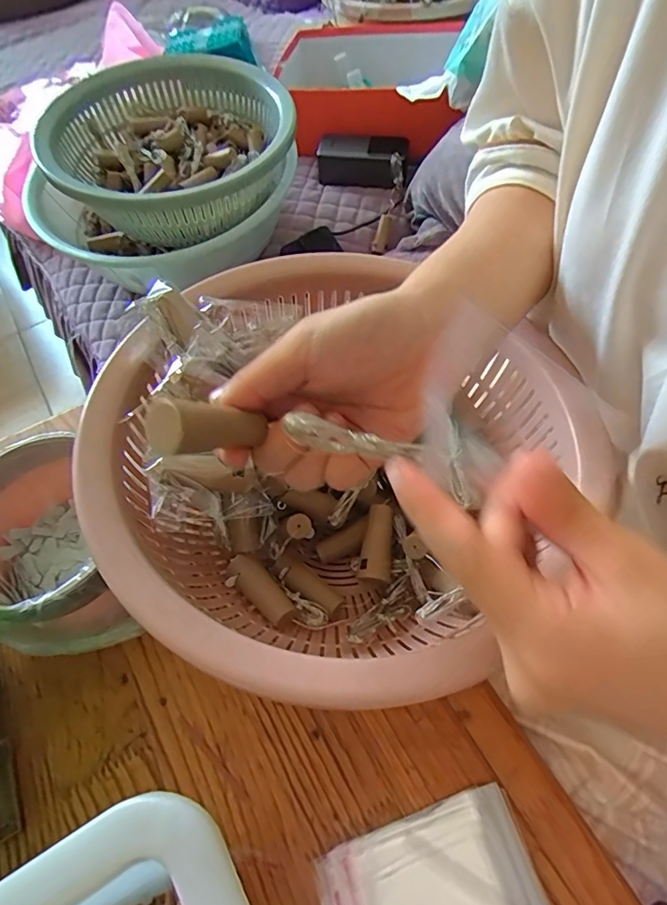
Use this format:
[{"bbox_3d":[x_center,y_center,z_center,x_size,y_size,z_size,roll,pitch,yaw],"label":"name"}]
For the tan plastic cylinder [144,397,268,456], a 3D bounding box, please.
[{"bbox_3d":[-0.048,-0.011,0.195,0.021,0.018,0.052,44,26,27],"label":"tan plastic cylinder"}]

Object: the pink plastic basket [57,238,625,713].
[{"bbox_3d":[-0.001,0.010,0.312,0.253,0.140,0.266,-2,57,3],"label":"pink plastic basket"}]

